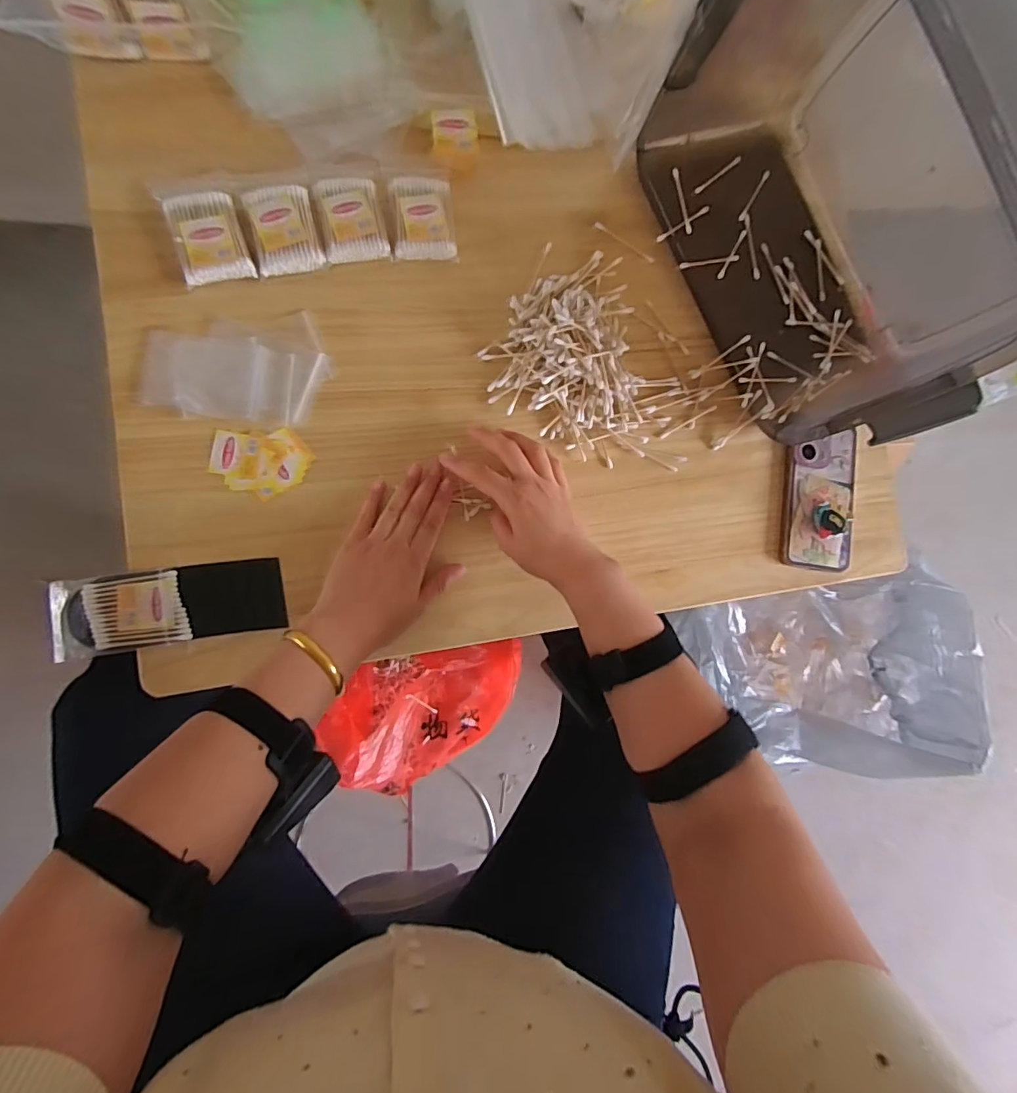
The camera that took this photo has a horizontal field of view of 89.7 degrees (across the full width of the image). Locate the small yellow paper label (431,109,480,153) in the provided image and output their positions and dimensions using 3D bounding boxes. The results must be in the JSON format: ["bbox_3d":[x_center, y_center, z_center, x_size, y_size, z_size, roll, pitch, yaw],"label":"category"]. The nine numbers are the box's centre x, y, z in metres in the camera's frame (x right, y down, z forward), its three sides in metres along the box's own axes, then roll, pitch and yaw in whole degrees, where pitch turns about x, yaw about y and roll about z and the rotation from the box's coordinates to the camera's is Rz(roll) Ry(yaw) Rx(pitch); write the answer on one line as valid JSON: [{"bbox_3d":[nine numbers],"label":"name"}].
[{"bbox_3d":[-0.051,-0.394,0.487,0.042,0.009,0.037,-6,88,-9],"label":"small yellow paper label"}]

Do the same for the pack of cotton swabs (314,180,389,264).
[{"bbox_3d":[-0.144,-0.301,0.469,0.055,0.010,0.075,-11,89,-10],"label":"pack of cotton swabs"}]

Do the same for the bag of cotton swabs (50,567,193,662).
[{"bbox_3d":[-0.327,0.055,0.427,0.101,0.005,0.066,-8,88,-9],"label":"bag of cotton swabs"}]

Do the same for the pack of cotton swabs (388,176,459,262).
[{"bbox_3d":[-0.081,-0.313,0.483,0.059,0.013,0.077,-6,88,-9],"label":"pack of cotton swabs"}]

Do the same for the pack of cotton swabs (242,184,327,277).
[{"bbox_3d":[-0.202,-0.287,0.461,0.057,0.010,0.075,-12,89,-10],"label":"pack of cotton swabs"}]

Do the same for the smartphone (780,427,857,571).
[{"bbox_3d":[0.336,-0.051,0.542,0.082,0.017,0.150,5,86,-9],"label":"smartphone"}]

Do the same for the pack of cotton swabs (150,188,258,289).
[{"bbox_3d":[-0.268,-0.278,0.452,0.059,0.015,0.086,-17,90,-10],"label":"pack of cotton swabs"}]

